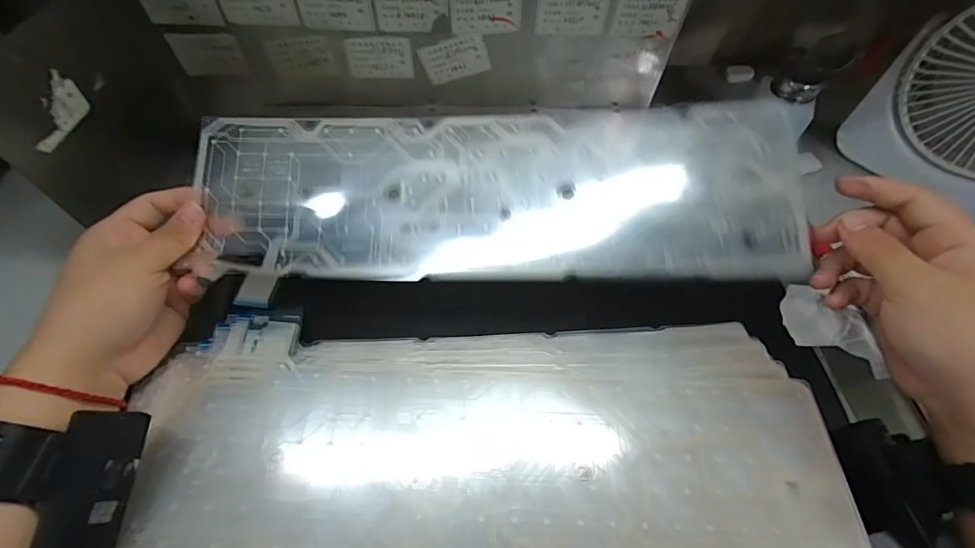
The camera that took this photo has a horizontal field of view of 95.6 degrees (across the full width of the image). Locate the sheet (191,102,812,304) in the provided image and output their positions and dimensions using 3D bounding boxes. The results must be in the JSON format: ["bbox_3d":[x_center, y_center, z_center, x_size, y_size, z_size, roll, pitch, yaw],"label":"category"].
[{"bbox_3d":[0.006,-0.058,0.315,0.414,0.011,0.126,-1,79,1],"label":"sheet"}]

